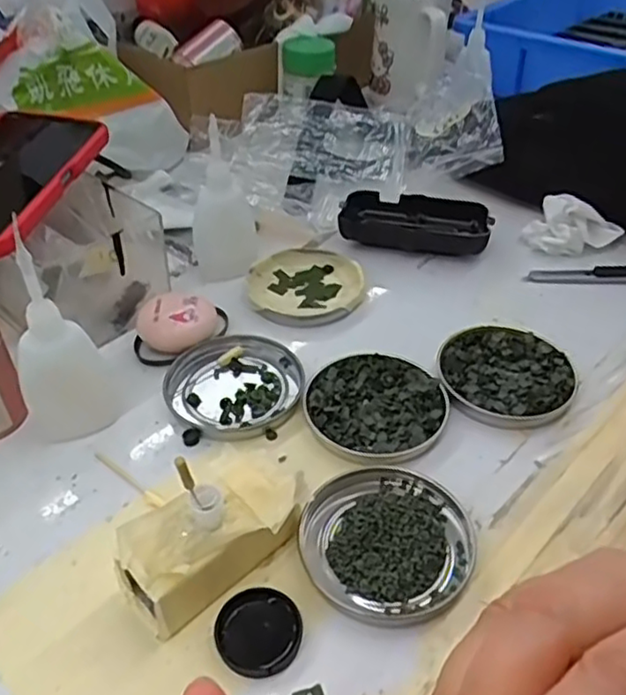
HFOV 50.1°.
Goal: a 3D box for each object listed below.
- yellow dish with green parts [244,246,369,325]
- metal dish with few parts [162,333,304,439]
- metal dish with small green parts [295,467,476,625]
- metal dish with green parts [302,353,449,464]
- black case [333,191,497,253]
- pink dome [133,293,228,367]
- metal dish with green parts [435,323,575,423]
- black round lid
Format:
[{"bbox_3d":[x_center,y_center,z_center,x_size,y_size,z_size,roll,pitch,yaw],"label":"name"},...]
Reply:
[{"bbox_3d":[-0.005,-0.042,0.466,0.079,0.011,0.077,-1,40,0],"label":"yellow dish with green parts"},{"bbox_3d":[-0.047,0.023,0.394,0.073,0.010,0.078,0,42,0],"label":"metal dish with few parts"},{"bbox_3d":[0.034,0.089,0.312,0.076,0.010,0.075,0,42,0],"label":"metal dish with small green parts"},{"bbox_3d":[0.035,0.032,0.376,0.075,0.008,0.074,0,42,0],"label":"metal dish with green parts"},{"bbox_3d":[0.077,-0.095,0.510,0.110,0.021,0.053,10,42,13],"label":"black case"},{"bbox_3d":[-0.083,-0.014,0.421,0.058,0.022,0.042,-9,43,-10],"label":"pink dome"},{"bbox_3d":[0.113,0.015,0.394,0.075,0.009,0.074,0,42,0],"label":"metal dish with green parts"},{"bbox_3d":[-0.023,0.118,0.281,0.034,0.007,0.037,0,42,0],"label":"black round lid"}]

